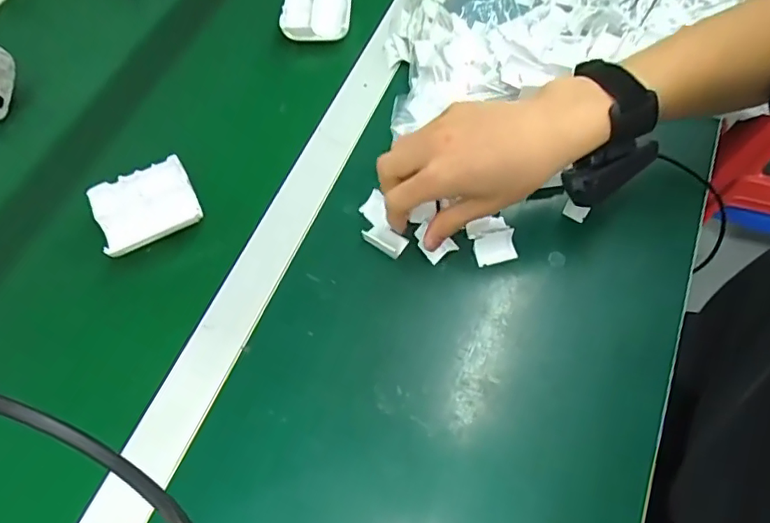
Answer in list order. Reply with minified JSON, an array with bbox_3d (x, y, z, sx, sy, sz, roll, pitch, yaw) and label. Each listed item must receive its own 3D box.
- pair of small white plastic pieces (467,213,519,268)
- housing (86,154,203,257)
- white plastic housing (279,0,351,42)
[{"bbox_3d":[0.088,-0.017,0.430,0.033,0.007,0.038,-18,82,5],"label":"pair of small white plastic pieces"},{"bbox_3d":[-0.200,-0.048,0.441,0.079,0.012,0.066,-26,67,-11],"label":"housing"},{"bbox_3d":[-0.069,-0.263,0.545,0.069,0.017,0.083,3,64,2],"label":"white plastic housing"}]

